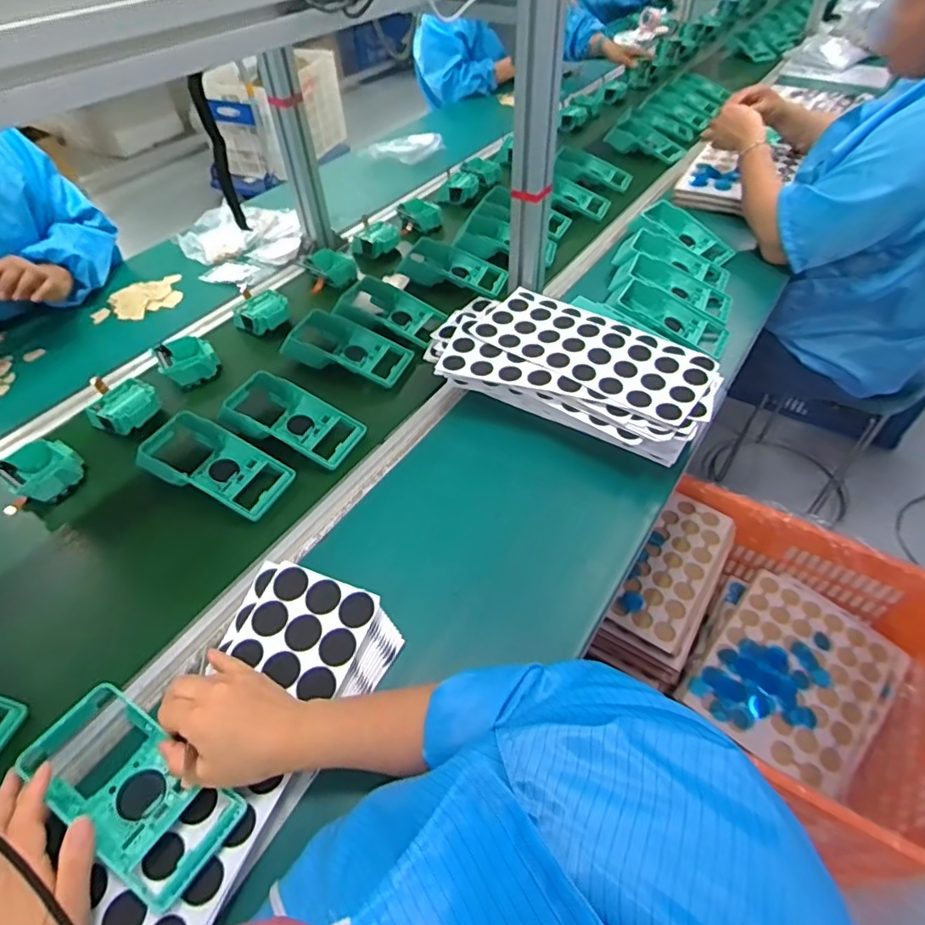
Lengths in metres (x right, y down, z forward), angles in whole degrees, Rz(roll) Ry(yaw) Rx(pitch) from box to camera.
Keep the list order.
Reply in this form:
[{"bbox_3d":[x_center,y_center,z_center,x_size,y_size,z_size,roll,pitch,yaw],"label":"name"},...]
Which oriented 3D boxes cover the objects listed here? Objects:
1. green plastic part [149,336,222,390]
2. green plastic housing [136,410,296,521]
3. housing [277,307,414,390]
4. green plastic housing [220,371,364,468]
[{"bbox_3d":[-0.418,-0.154,0.848,0.077,0.039,0.088,-32,55,-23],"label":"green plastic part"},{"bbox_3d":[-0.304,0.000,0.687,0.183,0.046,0.085,18,52,17],"label":"green plastic housing"},{"bbox_3d":[-0.169,-0.176,0.848,0.182,0.040,0.104,15,51,15],"label":"housing"},{"bbox_3d":[-0.226,-0.060,0.740,0.184,0.047,0.092,22,53,20],"label":"green plastic housing"}]

